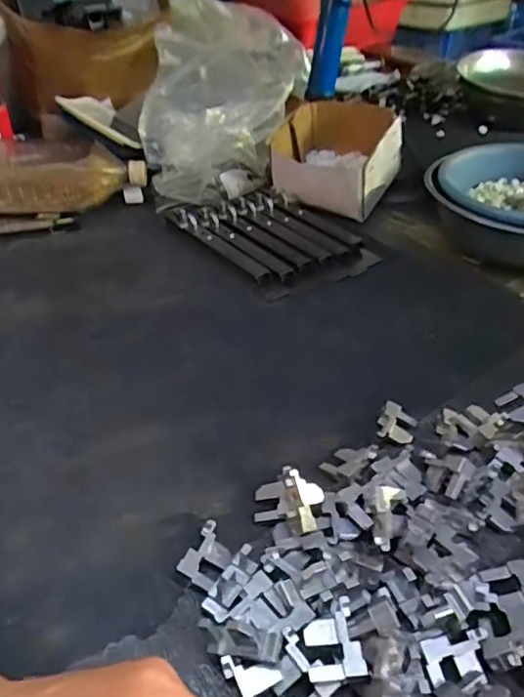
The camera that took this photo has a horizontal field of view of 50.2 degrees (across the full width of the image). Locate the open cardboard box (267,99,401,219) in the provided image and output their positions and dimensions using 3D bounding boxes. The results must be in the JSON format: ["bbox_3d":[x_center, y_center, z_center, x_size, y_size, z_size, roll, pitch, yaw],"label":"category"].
[{"bbox_3d":[0.090,-0.239,0.696,0.143,0.088,0.149,20,43,22],"label":"open cardboard box"}]

